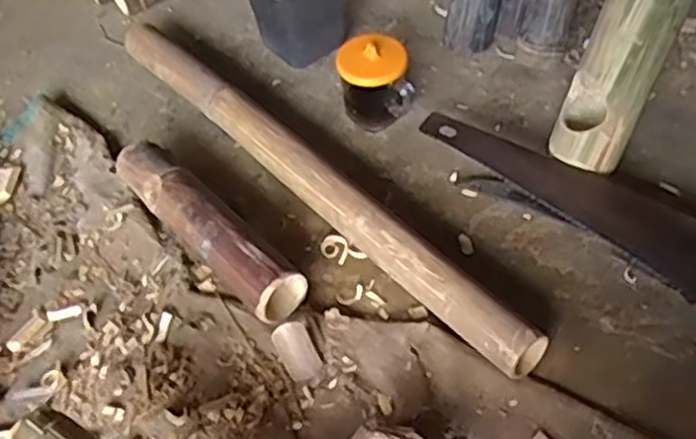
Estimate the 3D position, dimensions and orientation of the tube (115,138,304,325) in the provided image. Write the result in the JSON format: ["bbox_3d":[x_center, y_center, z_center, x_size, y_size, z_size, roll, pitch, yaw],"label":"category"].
[{"bbox_3d":[-0.150,0.004,0.735,0.059,0.051,0.271,-38,57,-24],"label":"tube"}]

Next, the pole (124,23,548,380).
[{"bbox_3d":[-0.055,-0.059,0.781,0.053,0.051,0.649,-36,56,-23],"label":"pole"}]

